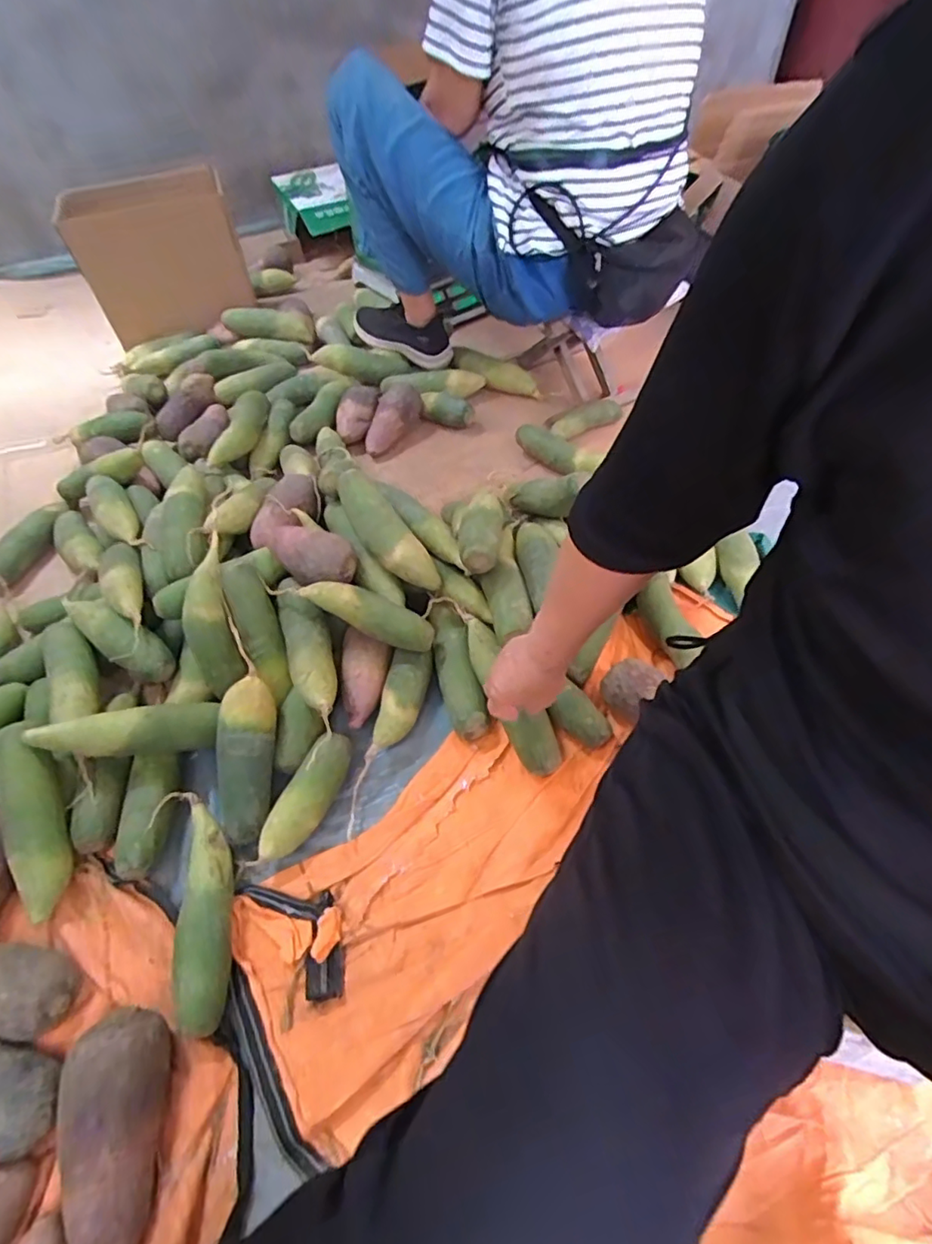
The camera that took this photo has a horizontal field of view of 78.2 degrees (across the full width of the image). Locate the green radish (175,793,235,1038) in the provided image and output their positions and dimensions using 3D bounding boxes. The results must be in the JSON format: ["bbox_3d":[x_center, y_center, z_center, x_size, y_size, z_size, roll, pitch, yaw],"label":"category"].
[{"bbox_3d":[-0.275,0.295,0.607,0.053,0.057,0.235,-12,53,-7],"label":"green radish"}]

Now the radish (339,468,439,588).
[{"bbox_3d":[-0.114,-0.127,0.775,0.056,0.056,0.207,-32,70,-20],"label":"radish"}]

